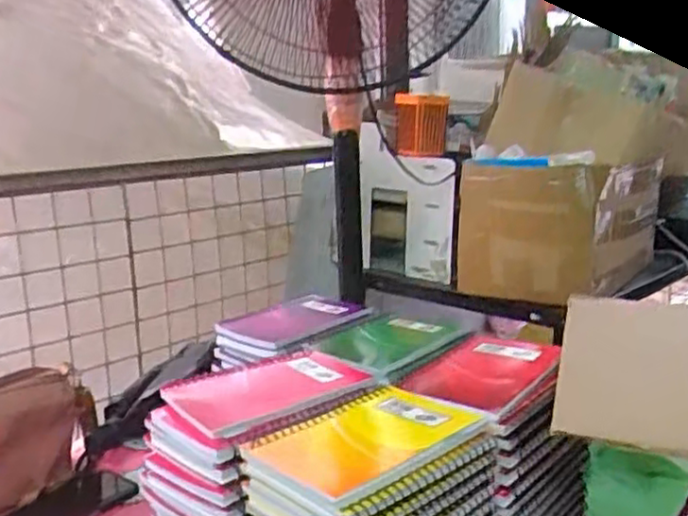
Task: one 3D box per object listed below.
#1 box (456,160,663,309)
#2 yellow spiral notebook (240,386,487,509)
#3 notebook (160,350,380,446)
[{"bbox_3d":[0.354,-0.058,1.186,0.231,0.198,0.300,8,15,38],"label":"box"},{"bbox_3d":[0.013,0.105,0.431,0.088,0.007,0.131,10,17,43],"label":"yellow spiral notebook"},{"bbox_3d":[-0.054,0.092,0.507,0.129,0.008,0.096,-11,15,-37],"label":"notebook"}]

